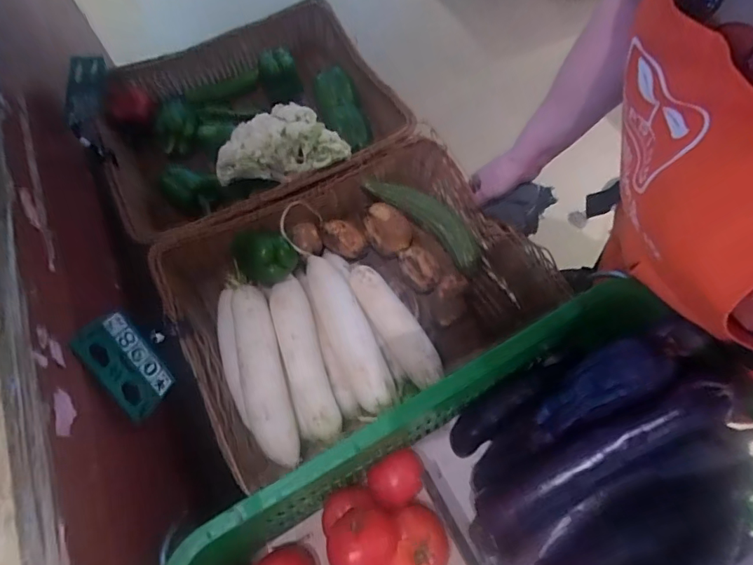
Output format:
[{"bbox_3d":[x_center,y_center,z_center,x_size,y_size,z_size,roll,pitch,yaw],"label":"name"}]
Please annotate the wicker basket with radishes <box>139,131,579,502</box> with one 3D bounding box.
[{"bbox_3d":[-0.037,0.009,0.678,0.487,0.113,0.375,-28,66,-12],"label":"wicker basket with radishes"}]

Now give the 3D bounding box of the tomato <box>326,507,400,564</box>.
[{"bbox_3d":[-0.014,0.280,0.493,0.074,0.065,0.063,-5,64,-1],"label":"tomato"}]

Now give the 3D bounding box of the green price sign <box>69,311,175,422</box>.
[{"bbox_3d":[-0.283,0.092,0.513,0.008,0.094,0.113,-27,103,13],"label":"green price sign"}]

